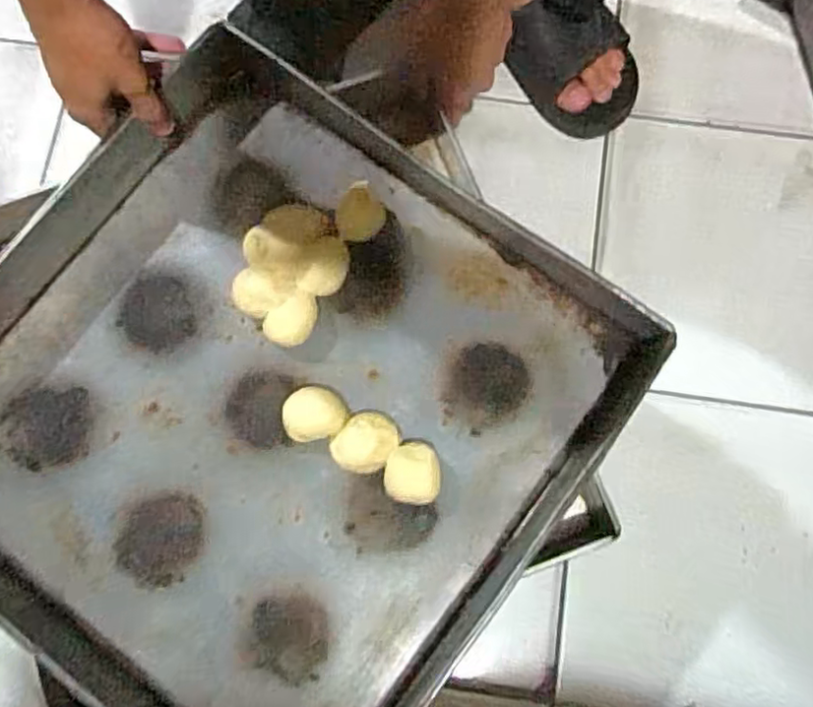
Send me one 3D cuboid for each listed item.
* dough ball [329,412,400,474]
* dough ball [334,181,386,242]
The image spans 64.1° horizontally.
[{"bbox_3d":[-0.032,0.070,0.511,0.042,0.030,0.051,37,82,7],"label":"dough ball"},{"bbox_3d":[-0.039,-0.115,0.549,0.041,0.024,0.043,0,80,1],"label":"dough ball"}]

